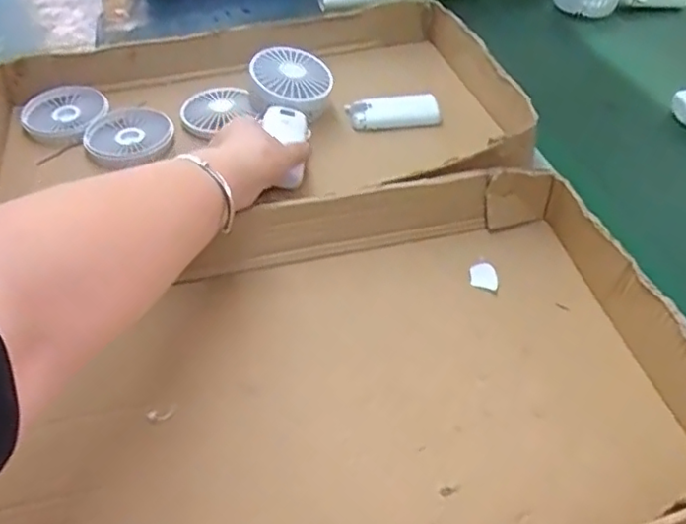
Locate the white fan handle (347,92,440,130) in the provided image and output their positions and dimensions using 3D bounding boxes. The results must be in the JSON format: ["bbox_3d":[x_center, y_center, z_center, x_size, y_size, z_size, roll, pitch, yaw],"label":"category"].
[{"bbox_3d":[0.055,-0.161,0.654,0.095,0.017,0.044,-8,47,-5],"label":"white fan handle"}]

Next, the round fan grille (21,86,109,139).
[{"bbox_3d":[-0.302,-0.165,0.665,0.084,0.017,0.084,-13,48,-10],"label":"round fan grille"}]

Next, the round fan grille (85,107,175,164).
[{"bbox_3d":[-0.227,-0.135,0.652,0.086,0.021,0.086,-1,47,1],"label":"round fan grille"}]

